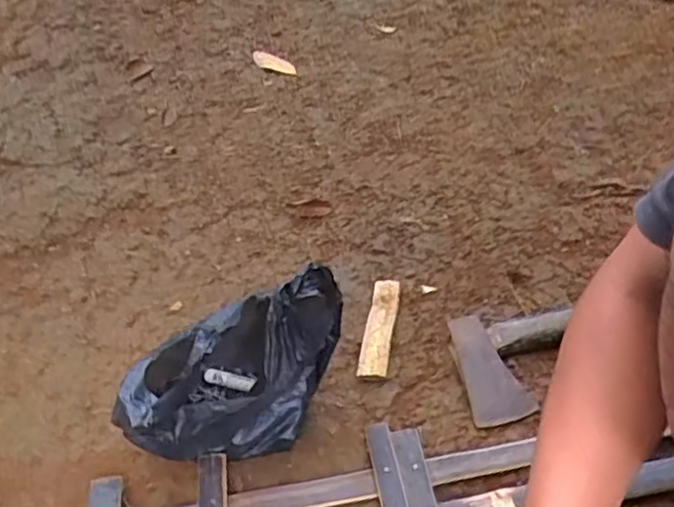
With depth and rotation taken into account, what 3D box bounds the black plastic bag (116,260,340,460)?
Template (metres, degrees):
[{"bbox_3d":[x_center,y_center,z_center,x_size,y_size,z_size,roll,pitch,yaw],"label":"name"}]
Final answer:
[{"bbox_3d":[-0.096,0.105,0.624,0.203,0.199,0.128,-10,44,-6],"label":"black plastic bag"}]

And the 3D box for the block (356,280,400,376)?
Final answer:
[{"bbox_3d":[0.050,0.082,0.766,0.030,0.015,0.141,5,44,10],"label":"block"}]

